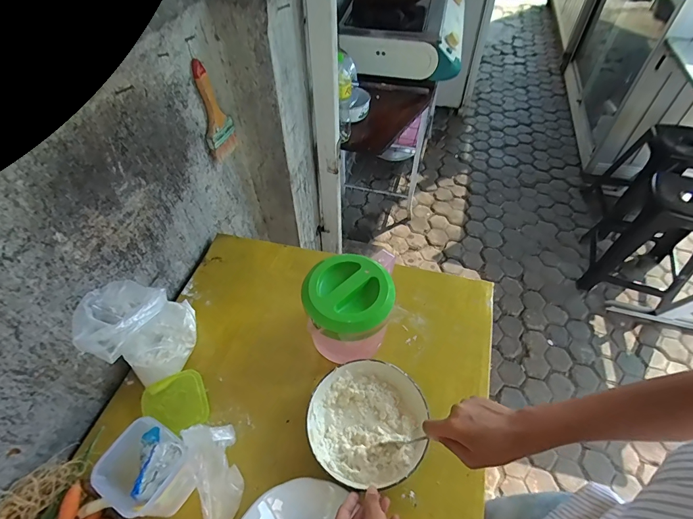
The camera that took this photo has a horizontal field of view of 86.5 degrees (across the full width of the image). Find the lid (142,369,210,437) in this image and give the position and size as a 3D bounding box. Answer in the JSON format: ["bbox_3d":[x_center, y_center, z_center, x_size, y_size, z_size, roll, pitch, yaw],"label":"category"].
[{"bbox_3d":[-0.274,0.232,0.593,0.090,0.018,0.095,-23,60,-23],"label":"lid"}]

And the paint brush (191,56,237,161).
[{"bbox_3d":[-0.266,-0.292,0.745,0.017,0.208,0.077,21,59,17],"label":"paint brush"}]

